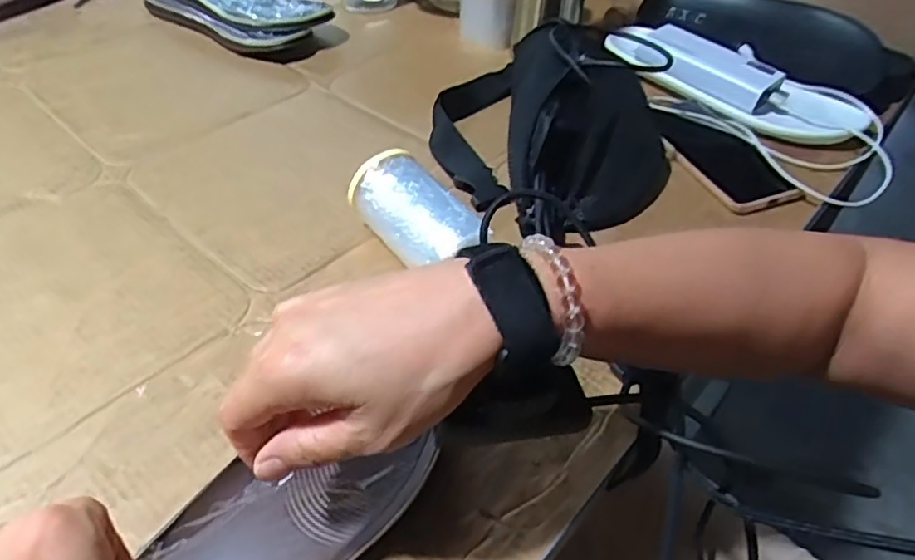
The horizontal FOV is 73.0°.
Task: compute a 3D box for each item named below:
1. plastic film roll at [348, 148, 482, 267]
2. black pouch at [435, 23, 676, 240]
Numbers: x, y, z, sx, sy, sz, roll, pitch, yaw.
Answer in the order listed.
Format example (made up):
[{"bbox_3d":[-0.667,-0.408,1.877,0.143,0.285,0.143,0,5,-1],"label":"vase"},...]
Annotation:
[{"bbox_3d":[-0.034,-0.044,0.476,0.054,0.066,0.107,-27,52,-26],"label":"plastic film roll"},{"bbox_3d":[0.086,-0.166,0.579,0.223,0.089,0.298,-2,45,-4],"label":"black pouch"}]

